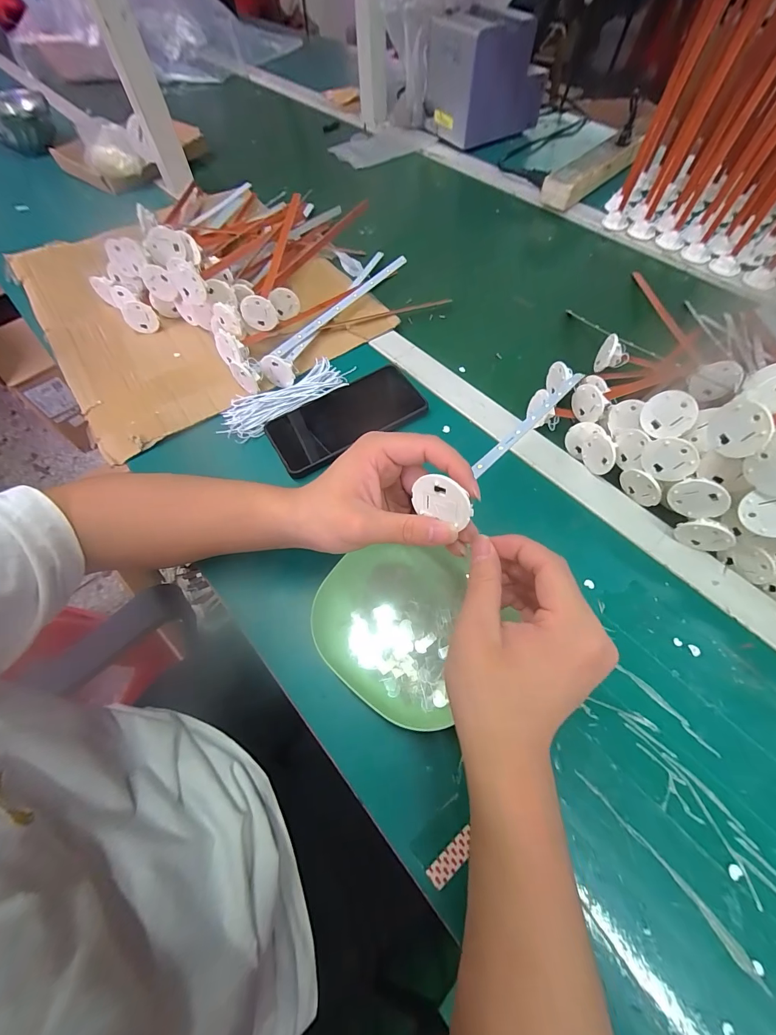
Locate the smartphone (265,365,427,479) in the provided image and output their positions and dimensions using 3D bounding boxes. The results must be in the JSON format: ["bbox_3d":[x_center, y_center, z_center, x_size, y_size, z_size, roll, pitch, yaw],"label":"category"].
[{"bbox_3d":[-0.045,-0.107,0.409,0.163,0.011,0.070,-30,82,-9],"label":"smartphone"}]

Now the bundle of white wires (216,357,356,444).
[{"bbox_3d":[-0.114,-0.133,0.412,0.142,0.010,0.054,-35,66,-16],"label":"bundle of white wires"}]

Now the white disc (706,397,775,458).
[{"bbox_3d":[0.243,-0.061,0.258,0.008,0.038,0.037,-17,64,-7],"label":"white disc"}]

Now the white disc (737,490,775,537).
[{"bbox_3d":[0.281,-0.002,0.272,0.038,0.033,0.004,10,25,44],"label":"white disc"}]

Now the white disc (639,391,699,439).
[{"bbox_3d":[0.234,-0.086,0.312,0.006,0.037,0.038,-10,17,-38],"label":"white disc"}]

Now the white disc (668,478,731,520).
[{"bbox_3d":[0.248,-0.015,0.299,0.004,0.037,0.036,-47,110,-31],"label":"white disc"}]

